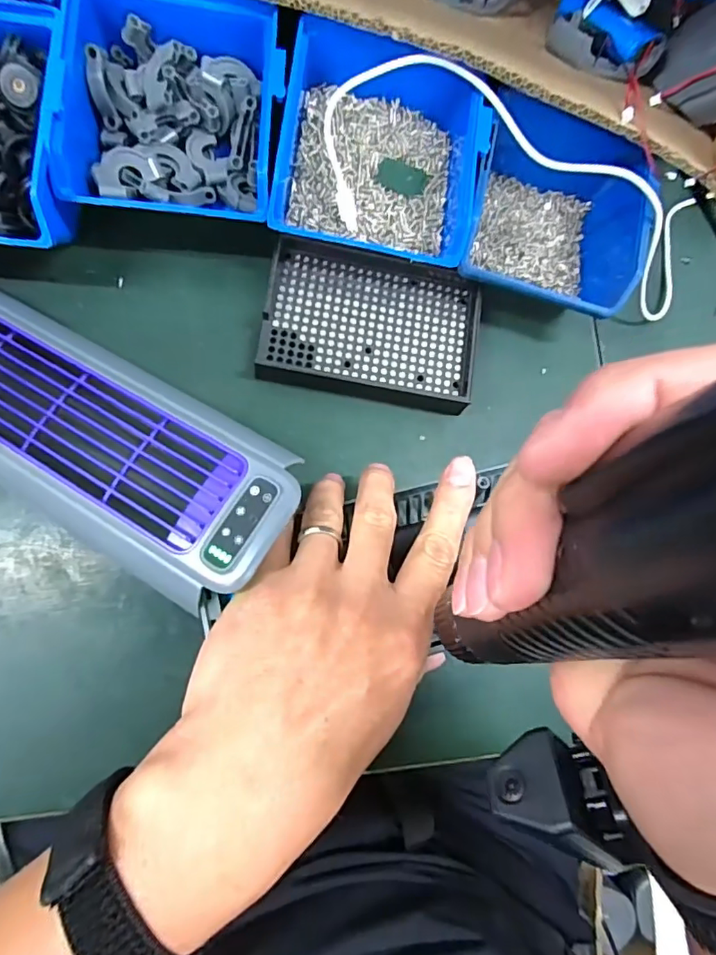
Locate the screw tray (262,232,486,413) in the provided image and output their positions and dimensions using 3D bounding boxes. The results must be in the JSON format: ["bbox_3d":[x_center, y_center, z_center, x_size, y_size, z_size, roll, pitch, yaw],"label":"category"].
[{"bbox_3d":[0.010,-0.097,0.335,0.135,0.013,0.094,8,81,-4],"label":"screw tray"}]

